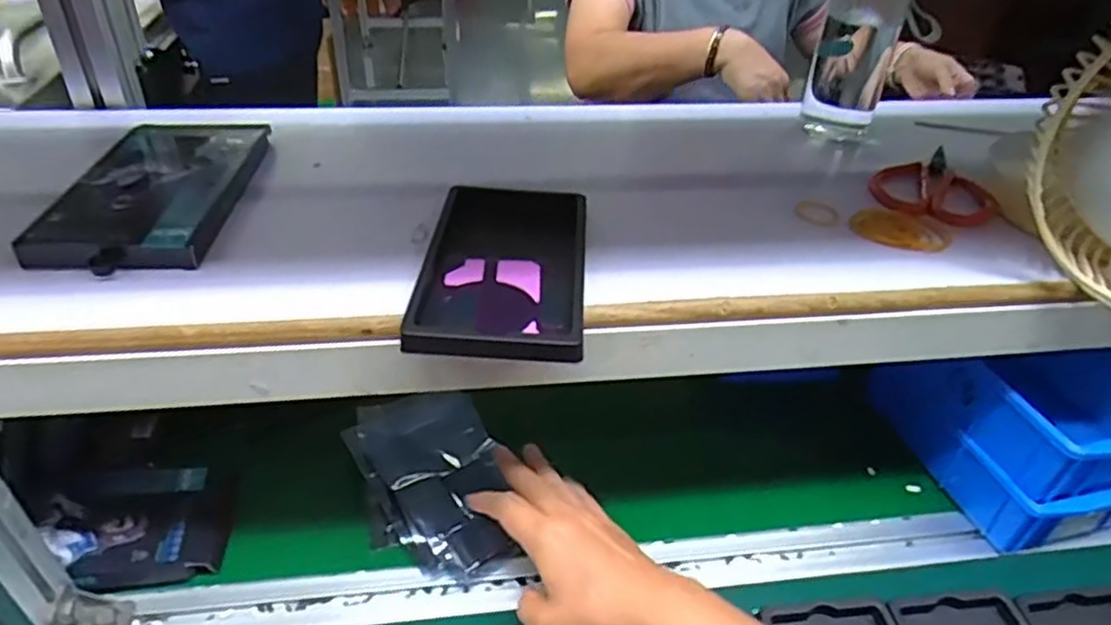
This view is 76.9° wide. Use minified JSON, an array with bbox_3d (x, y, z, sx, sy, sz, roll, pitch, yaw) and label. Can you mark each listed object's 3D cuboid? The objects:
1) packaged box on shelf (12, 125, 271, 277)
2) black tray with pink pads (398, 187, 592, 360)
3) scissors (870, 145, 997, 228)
[{"bbox_3d":[-0.257,-0.085,0.460,0.092,0.019,0.185,-1,38,-4],"label":"packaged box on shelf"},{"bbox_3d":[-0.028,-0.029,0.413,0.092,0.016,0.161,3,37,1],"label":"black tray with pink pads"},{"bbox_3d":[0.289,-0.099,0.532,0.083,0.009,0.130,20,40,21],"label":"scissors"}]

